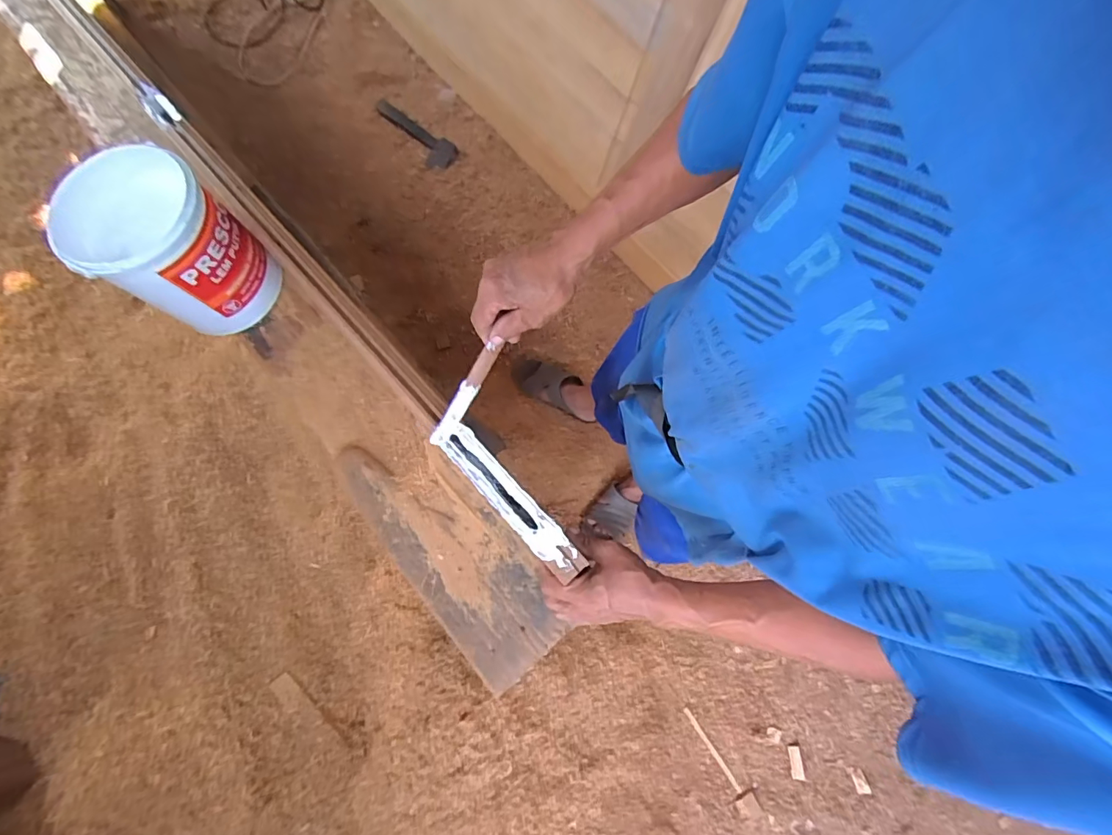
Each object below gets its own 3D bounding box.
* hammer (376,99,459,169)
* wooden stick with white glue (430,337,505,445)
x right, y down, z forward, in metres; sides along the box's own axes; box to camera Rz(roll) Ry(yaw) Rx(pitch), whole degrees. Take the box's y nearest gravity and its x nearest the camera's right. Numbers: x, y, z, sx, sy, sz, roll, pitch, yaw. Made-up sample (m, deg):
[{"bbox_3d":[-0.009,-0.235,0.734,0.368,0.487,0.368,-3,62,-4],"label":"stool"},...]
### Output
[{"bbox_3d":[-0.466,-0.939,1.573,0.318,0.035,0.117,38,78,-4],"label":"hammer"},{"bbox_3d":[-0.102,-0.025,0.533,0.021,0.005,0.126,28,95,-33],"label":"wooden stick with white glue"}]

